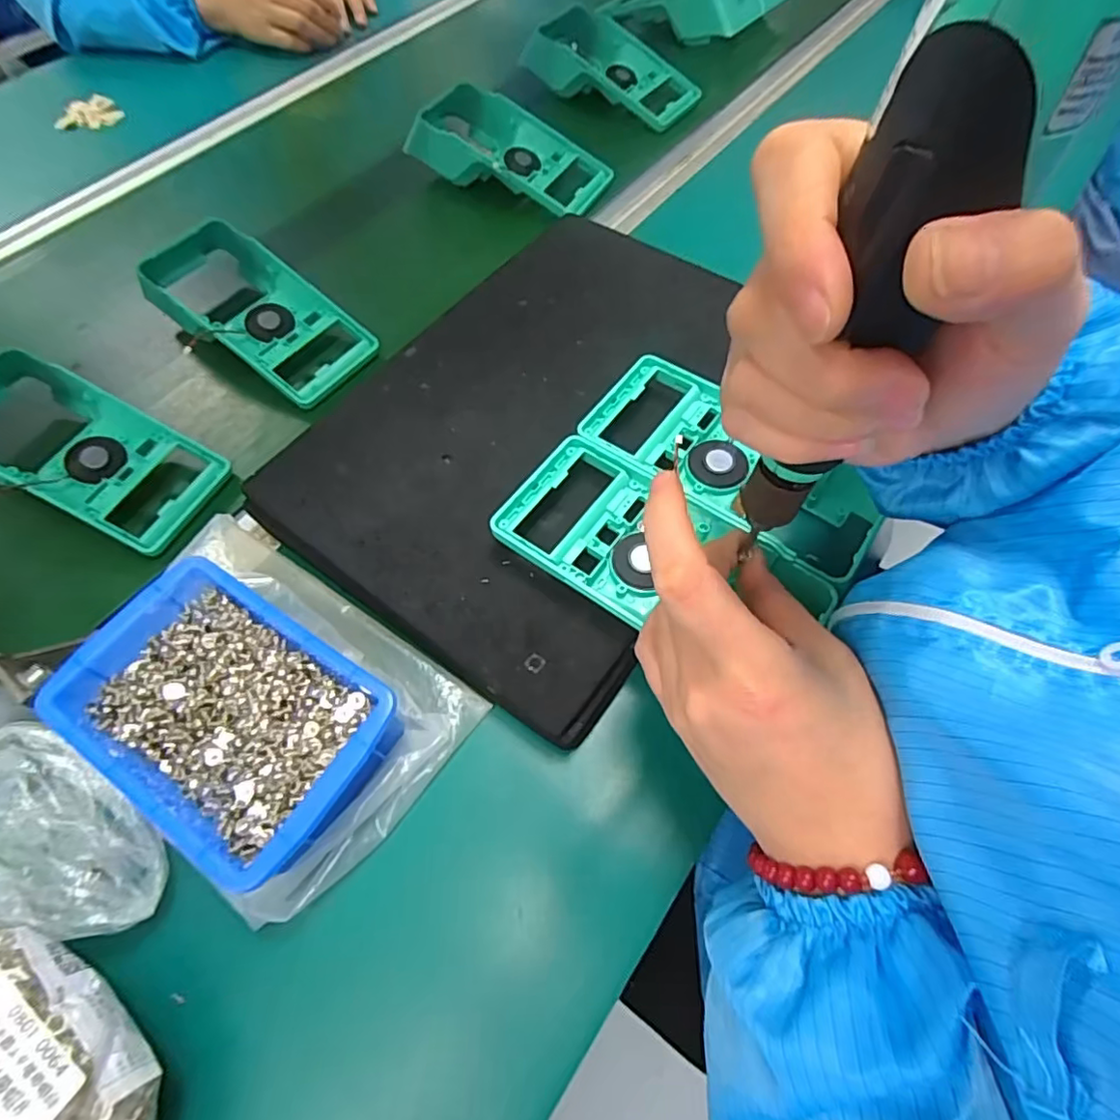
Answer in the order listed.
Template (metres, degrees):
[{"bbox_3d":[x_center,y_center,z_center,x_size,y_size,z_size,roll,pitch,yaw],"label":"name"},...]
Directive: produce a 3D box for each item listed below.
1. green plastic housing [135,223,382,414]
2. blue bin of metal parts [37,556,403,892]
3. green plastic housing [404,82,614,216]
[{"bbox_3d":[-0.242,-0.193,0.462,0.202,0.048,0.090,36,65,17],"label":"green plastic housing"},{"bbox_3d":[-0.156,0.075,0.291,0.153,0.044,0.098,33,65,16],"label":"blue bin of metal parts"},{"bbox_3d":[-0.048,-0.381,0.556,0.189,0.043,0.087,25,63,12],"label":"green plastic housing"}]

